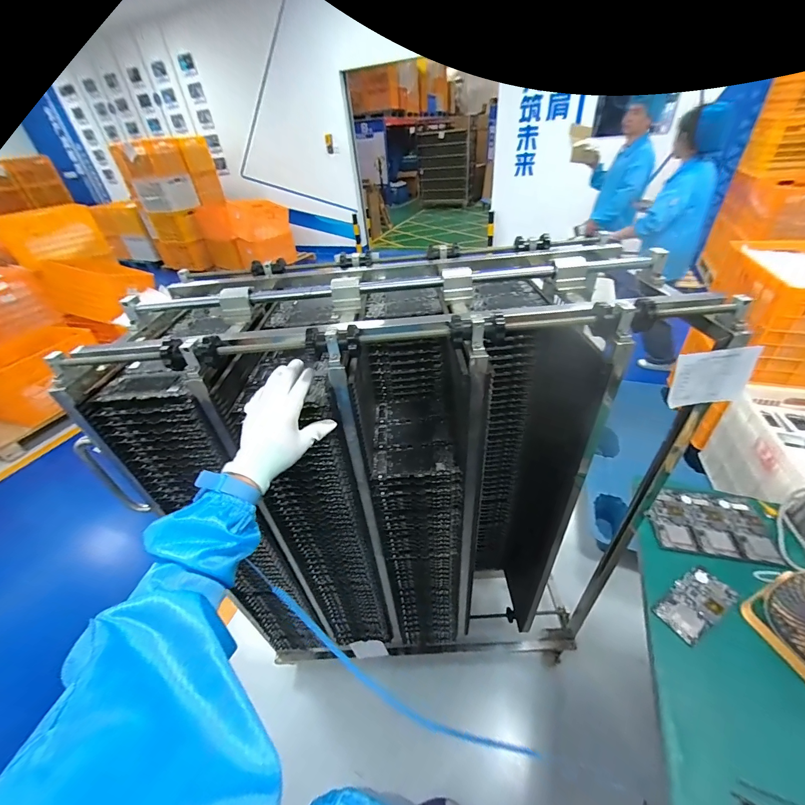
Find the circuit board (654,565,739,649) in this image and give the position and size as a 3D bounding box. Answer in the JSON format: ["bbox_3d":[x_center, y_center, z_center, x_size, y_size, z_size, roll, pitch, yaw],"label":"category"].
[{"bbox_3d":[0.540,0.368,0.641,0.154,0.009,0.069,-23,40,-20],"label":"circuit board"}]

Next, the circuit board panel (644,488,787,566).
[{"bbox_3d":[0.677,0.264,0.763,0.245,0.012,0.164,8,39,9],"label":"circuit board panel"}]

